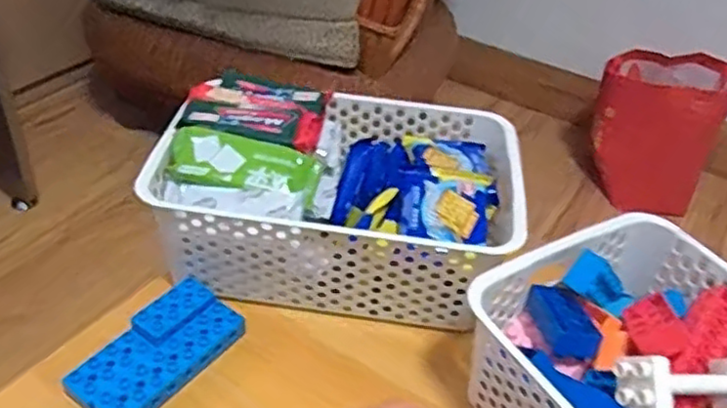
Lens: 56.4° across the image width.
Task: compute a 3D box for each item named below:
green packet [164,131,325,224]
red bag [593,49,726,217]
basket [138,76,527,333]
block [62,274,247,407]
[{"bbox_3d":[-0.102,-0.022,0.560,0.126,0.040,0.067,8,39,1],"label":"green packet"},{"bbox_3d":[0.666,-0.176,1.562,0.274,0.267,0.283,23,42,18],"label":"red bag"},{"bbox_3d":[-0.021,-0.012,0.613,0.301,0.109,0.210,9,39,3],"label":"basket"},{"bbox_3d":[-0.157,0.113,0.519,0.063,0.026,0.125,29,44,24],"label":"block"}]

